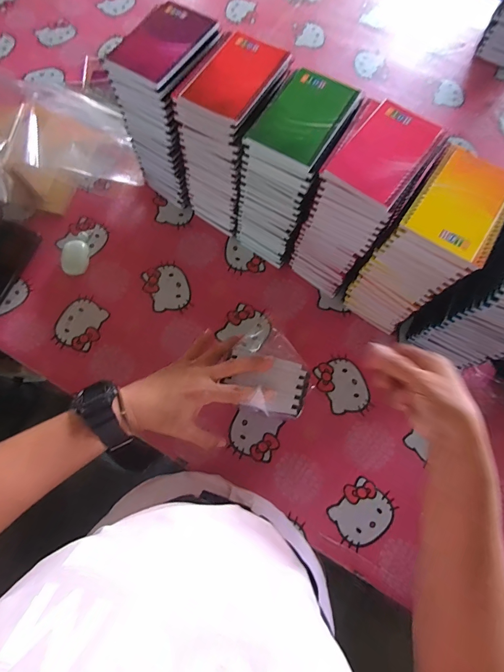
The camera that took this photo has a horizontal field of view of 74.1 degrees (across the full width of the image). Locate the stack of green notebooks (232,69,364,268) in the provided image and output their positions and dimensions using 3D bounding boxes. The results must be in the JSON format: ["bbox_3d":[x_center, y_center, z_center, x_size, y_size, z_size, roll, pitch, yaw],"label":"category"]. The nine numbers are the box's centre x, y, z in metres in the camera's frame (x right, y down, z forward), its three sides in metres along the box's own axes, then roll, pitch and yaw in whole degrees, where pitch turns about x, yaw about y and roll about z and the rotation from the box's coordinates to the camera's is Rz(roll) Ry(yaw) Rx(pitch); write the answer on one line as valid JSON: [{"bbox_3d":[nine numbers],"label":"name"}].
[{"bbox_3d":[0.052,-0.222,0.484,0.098,0.212,0.141,31,75,7],"label":"stack of green notebooks"}]

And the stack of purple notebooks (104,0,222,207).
[{"bbox_3d":[-0.115,-0.332,0.516,0.102,0.216,0.137,33,76,7],"label":"stack of purple notebooks"}]

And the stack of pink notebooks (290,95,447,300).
[{"bbox_3d":[0.140,-0.172,0.470,0.095,0.213,0.139,35,76,8],"label":"stack of pink notebooks"}]

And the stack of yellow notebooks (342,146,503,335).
[{"bbox_3d":[0.223,-0.111,0.455,0.095,0.209,0.143,36,76,8],"label":"stack of yellow notebooks"}]

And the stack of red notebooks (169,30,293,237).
[{"bbox_3d":[-0.029,-0.281,0.501,0.096,0.216,0.142,31,75,7],"label":"stack of red notebooks"}]

